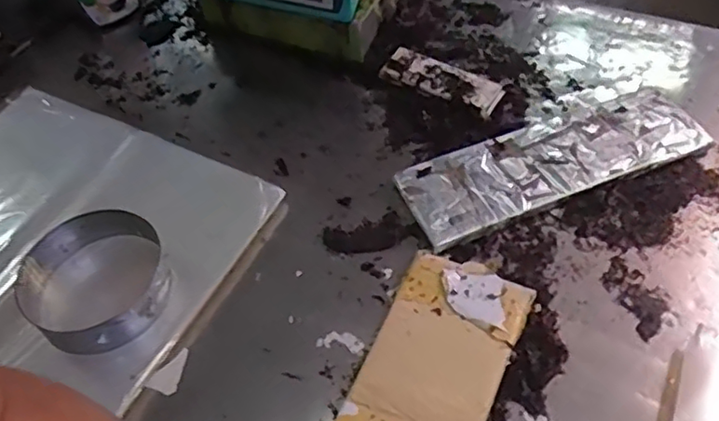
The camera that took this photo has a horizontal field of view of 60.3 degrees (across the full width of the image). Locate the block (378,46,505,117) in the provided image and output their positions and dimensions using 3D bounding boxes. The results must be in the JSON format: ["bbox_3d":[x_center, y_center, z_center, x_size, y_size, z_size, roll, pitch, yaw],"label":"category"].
[{"bbox_3d":[0.135,-0.212,1.021,0.203,0.023,0.079,28,60,23],"label":"block"}]

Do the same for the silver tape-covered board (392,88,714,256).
[{"bbox_3d":[0.279,-0.071,0.897,0.444,0.026,0.143,-20,54,-11],"label":"silver tape-covered board"}]

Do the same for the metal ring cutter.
[{"bbox_3d":[-0.346,0.103,0.819,0.198,0.077,0.202,-28,56,-16],"label":"metal ring cutter"}]

